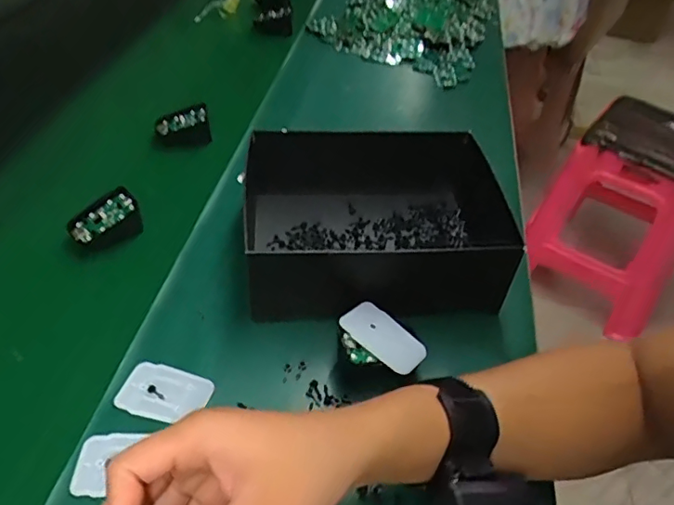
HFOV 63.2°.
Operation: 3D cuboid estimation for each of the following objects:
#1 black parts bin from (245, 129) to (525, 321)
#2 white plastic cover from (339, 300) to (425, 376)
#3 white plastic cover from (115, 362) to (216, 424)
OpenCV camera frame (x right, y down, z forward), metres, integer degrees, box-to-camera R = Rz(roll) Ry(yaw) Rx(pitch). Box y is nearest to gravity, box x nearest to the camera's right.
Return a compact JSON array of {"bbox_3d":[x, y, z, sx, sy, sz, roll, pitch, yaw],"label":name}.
[{"bbox_3d":[0.031,-0.032,0.530,0.227,0.083,0.197,-1,44,-6],"label":"black parts bin"},{"bbox_3d":[0.039,0.067,0.442,0.069,0.006,0.037,40,57,6],"label":"white plastic cover"},{"bbox_3d":[-0.135,0.111,0.430,0.066,0.005,0.044,13,44,9],"label":"white plastic cover"}]

